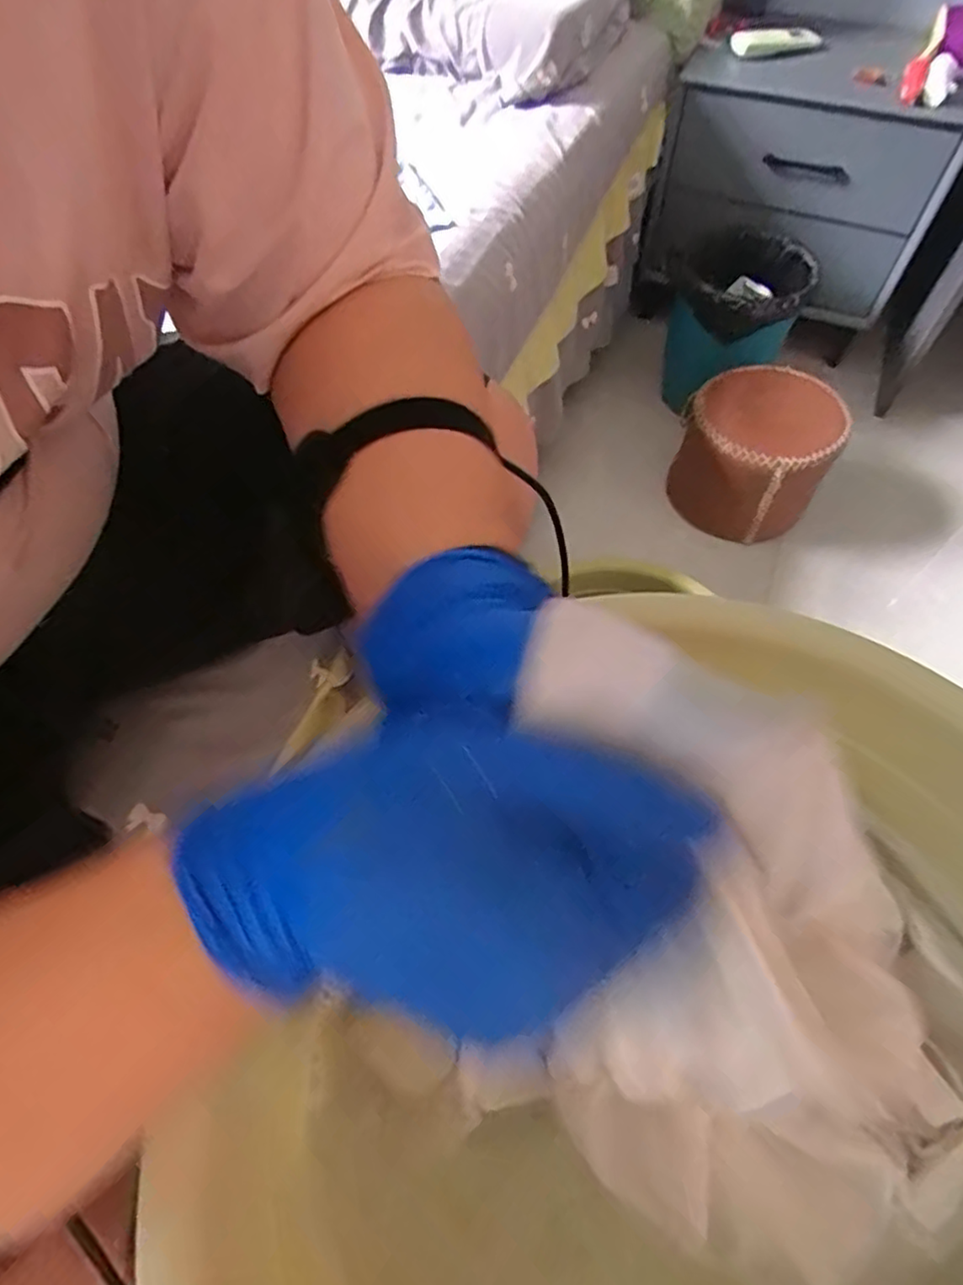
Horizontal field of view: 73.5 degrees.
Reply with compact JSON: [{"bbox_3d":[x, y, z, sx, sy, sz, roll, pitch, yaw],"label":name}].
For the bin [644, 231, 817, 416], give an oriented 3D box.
[{"bbox_3d":[0.411,-0.531,1.127,0.182,0.258,0.197,0,59,0],"label":"bin"}]

